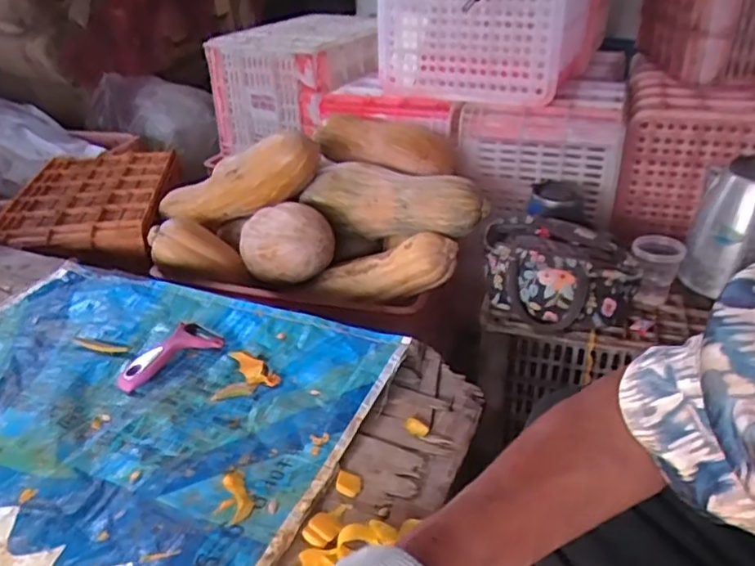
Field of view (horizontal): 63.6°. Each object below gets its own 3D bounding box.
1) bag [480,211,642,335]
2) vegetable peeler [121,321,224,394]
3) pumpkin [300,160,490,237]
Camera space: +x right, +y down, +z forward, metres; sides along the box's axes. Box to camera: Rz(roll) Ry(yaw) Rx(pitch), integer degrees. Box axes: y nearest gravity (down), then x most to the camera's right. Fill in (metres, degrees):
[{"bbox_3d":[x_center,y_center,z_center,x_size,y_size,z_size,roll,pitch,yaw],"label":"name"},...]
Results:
[{"bbox_3d":[0.272,-0.016,0.915,0.223,0.128,0.115,5,31,13],"label":"bag"},{"bbox_3d":[-0.250,0.082,0.719,0.119,0.022,0.056,-28,39,-37],"label":"vegetable peeler"},{"bbox_3d":[0.019,-0.136,1.015,0.323,0.099,0.088,12,34,23],"label":"pumpkin"}]

